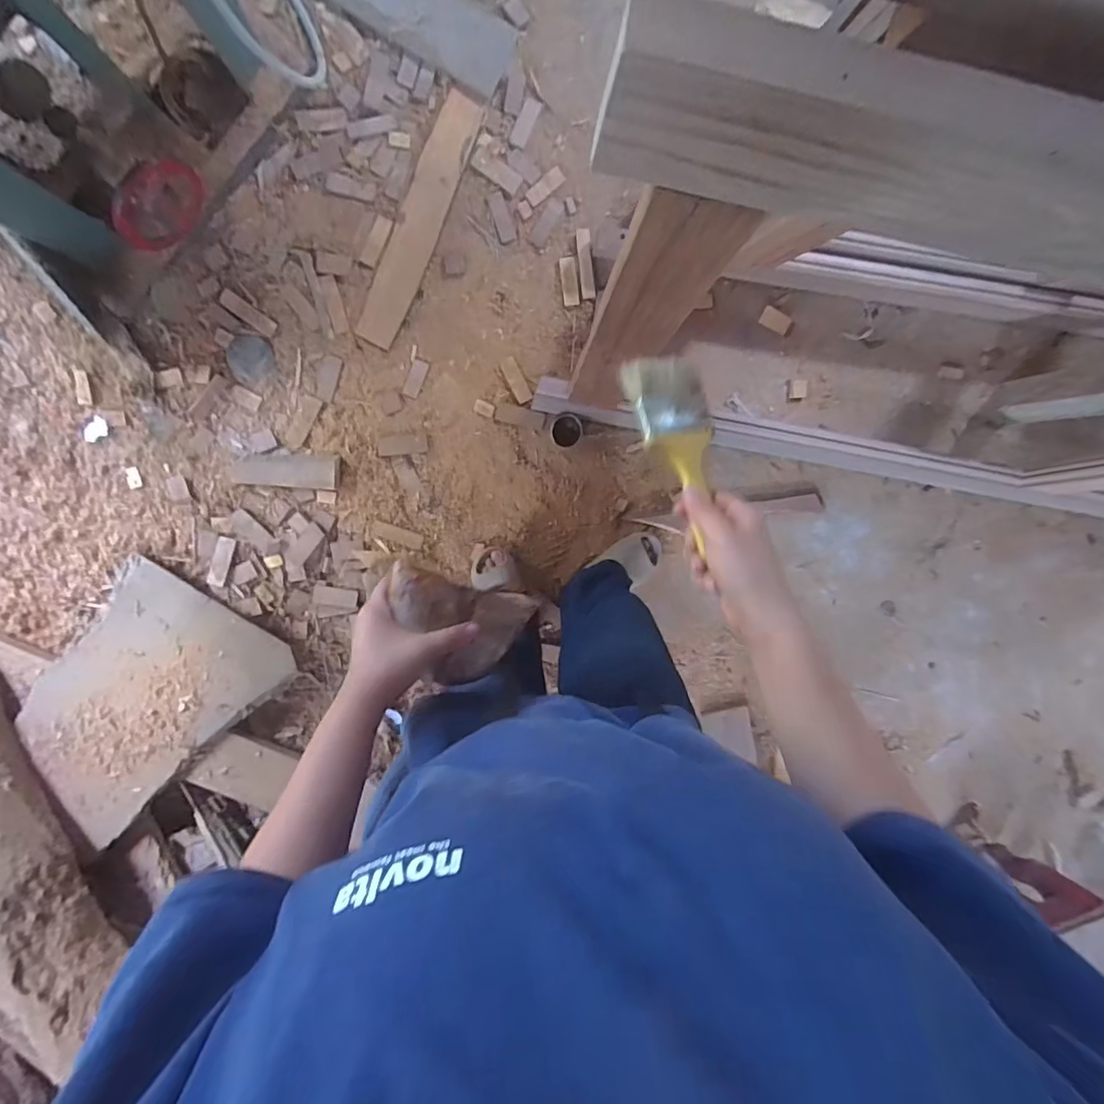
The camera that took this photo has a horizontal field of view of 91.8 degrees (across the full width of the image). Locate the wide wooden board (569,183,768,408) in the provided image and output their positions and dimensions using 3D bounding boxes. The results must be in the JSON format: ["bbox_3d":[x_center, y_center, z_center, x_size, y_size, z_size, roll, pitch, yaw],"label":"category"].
[{"bbox_3d":[0.116,-0.317,0.794,0.119,0.614,0.012,5,89,-5],"label":"wide wooden board"}]

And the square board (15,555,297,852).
[{"bbox_3d":[-0.971,0.324,1.244,0.605,0.028,0.435,-42,98,-1],"label":"square board"}]

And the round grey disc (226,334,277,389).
[{"bbox_3d":[-0.693,-0.438,1.232,0.104,0.013,0.112,-1,97,-5],"label":"round grey disc"}]

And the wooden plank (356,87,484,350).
[{"bbox_3d":[-0.298,-0.740,1.202,0.098,0.013,0.562,21,94,-7],"label":"wooden plank"}]

